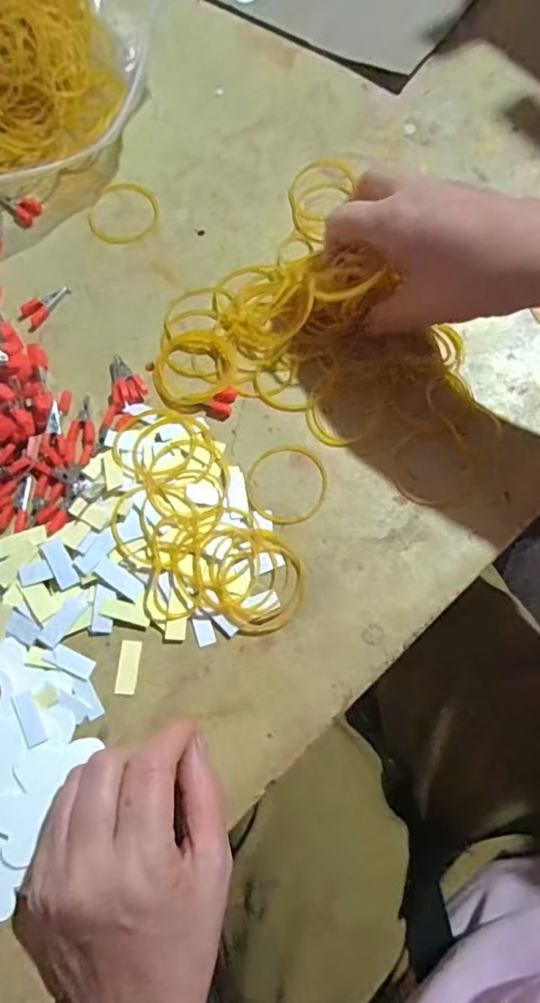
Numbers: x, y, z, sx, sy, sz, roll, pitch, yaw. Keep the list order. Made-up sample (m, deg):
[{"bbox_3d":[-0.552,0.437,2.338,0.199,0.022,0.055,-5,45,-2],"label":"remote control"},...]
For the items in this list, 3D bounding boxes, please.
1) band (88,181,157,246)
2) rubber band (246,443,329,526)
[{"bbox_3d":[-0.100,-0.197,0.389,0.045,0.004,0.049,0,74,0],"label":"band"},{"bbox_3d":[0.011,-0.011,0.344,0.049,0.004,0.050,0,74,0],"label":"rubber band"}]

